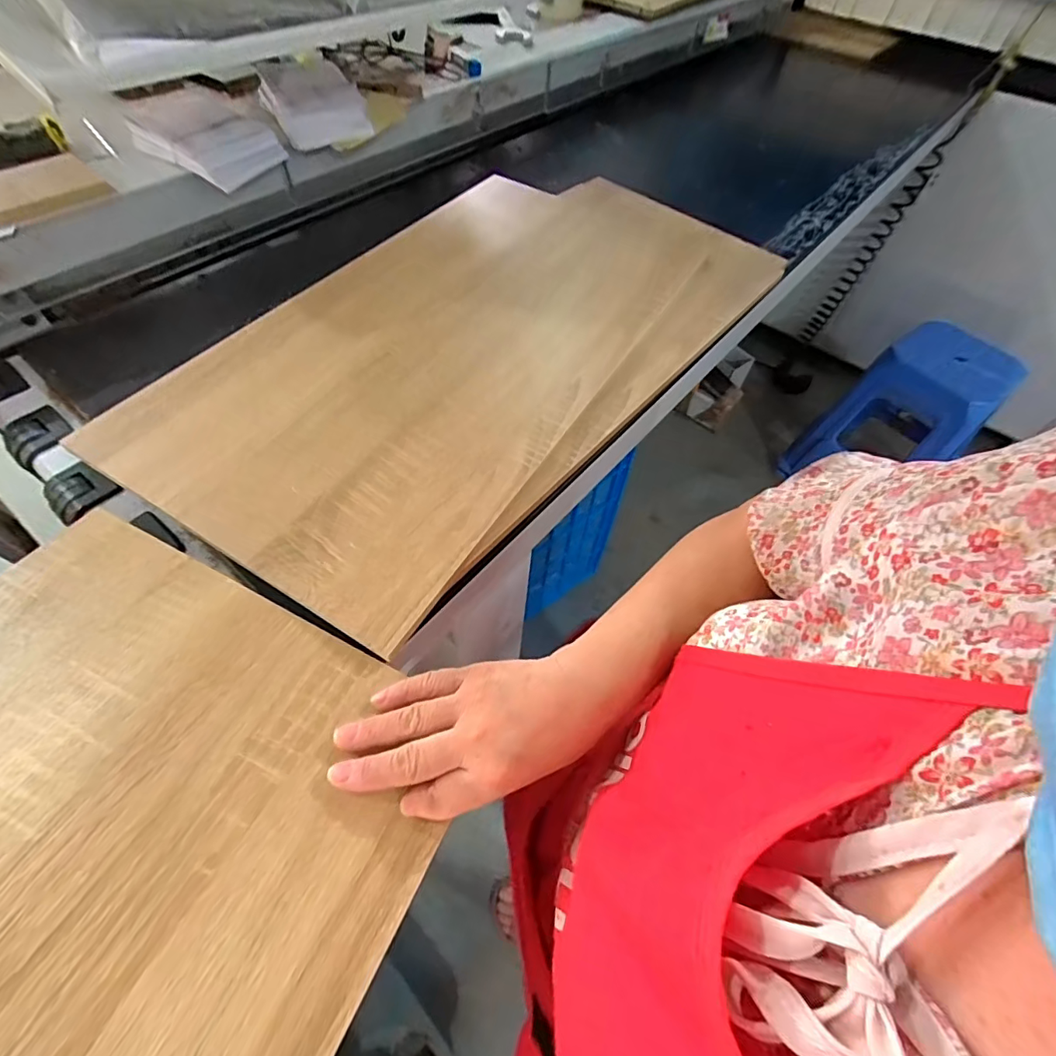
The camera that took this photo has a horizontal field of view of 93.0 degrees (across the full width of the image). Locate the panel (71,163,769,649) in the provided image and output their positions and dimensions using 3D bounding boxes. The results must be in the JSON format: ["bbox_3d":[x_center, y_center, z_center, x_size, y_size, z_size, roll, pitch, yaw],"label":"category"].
[{"bbox_3d":[-0.029,-0.240,0.555,0.373,0.019,0.756,33,59,17],"label":"panel"}]

